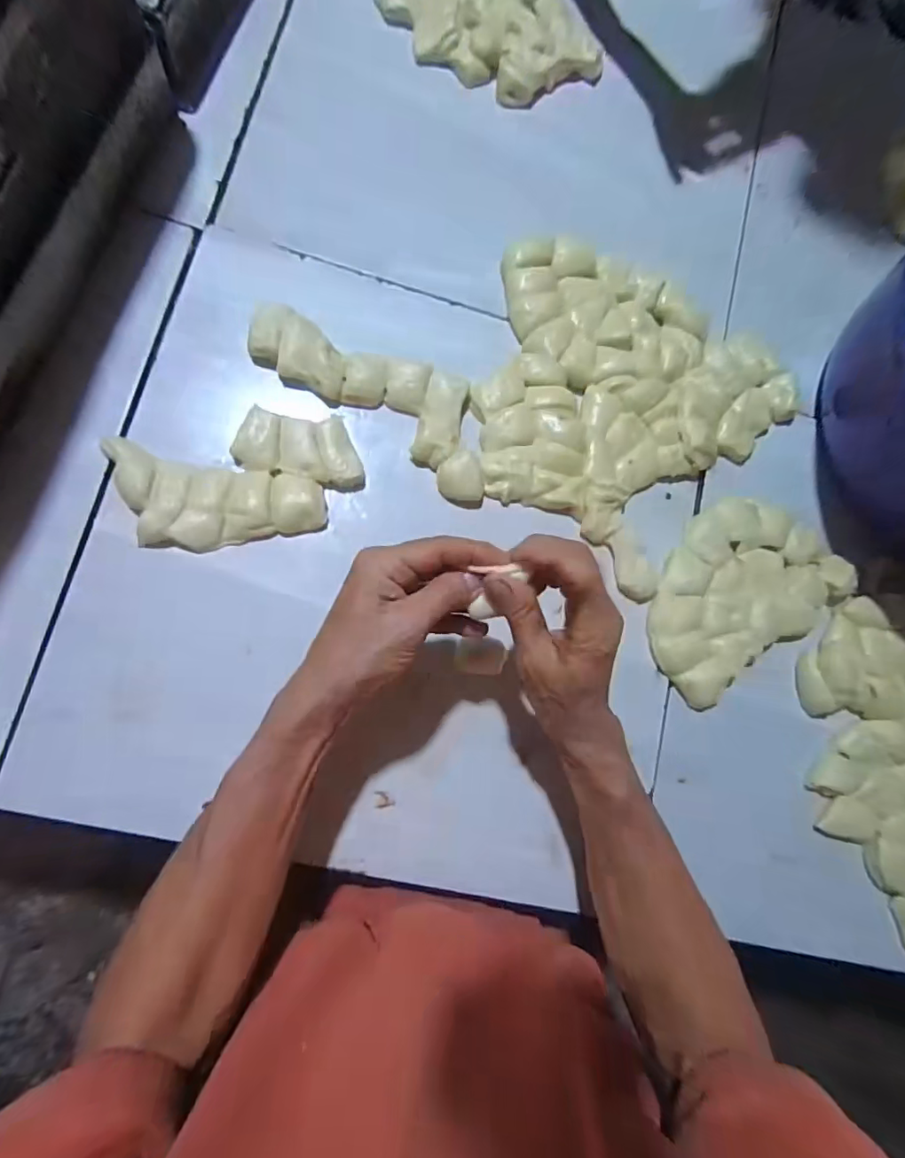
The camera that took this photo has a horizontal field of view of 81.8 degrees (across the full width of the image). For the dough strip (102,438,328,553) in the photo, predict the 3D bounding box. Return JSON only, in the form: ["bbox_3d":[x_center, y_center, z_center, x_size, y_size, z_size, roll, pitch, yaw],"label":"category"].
[{"bbox_3d":[-0.189,-0.058,0.416,0.164,0.019,0.072,11,83,-6],"label":"dough strip"}]

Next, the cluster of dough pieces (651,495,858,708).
[{"bbox_3d":[0.259,0.008,0.468,0.196,0.014,0.135,-32,89,-9],"label":"cluster of dough pieces"}]

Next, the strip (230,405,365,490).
[{"bbox_3d":[-0.124,-0.109,0.433,0.101,0.016,0.055,9,83,-6],"label":"strip"}]

